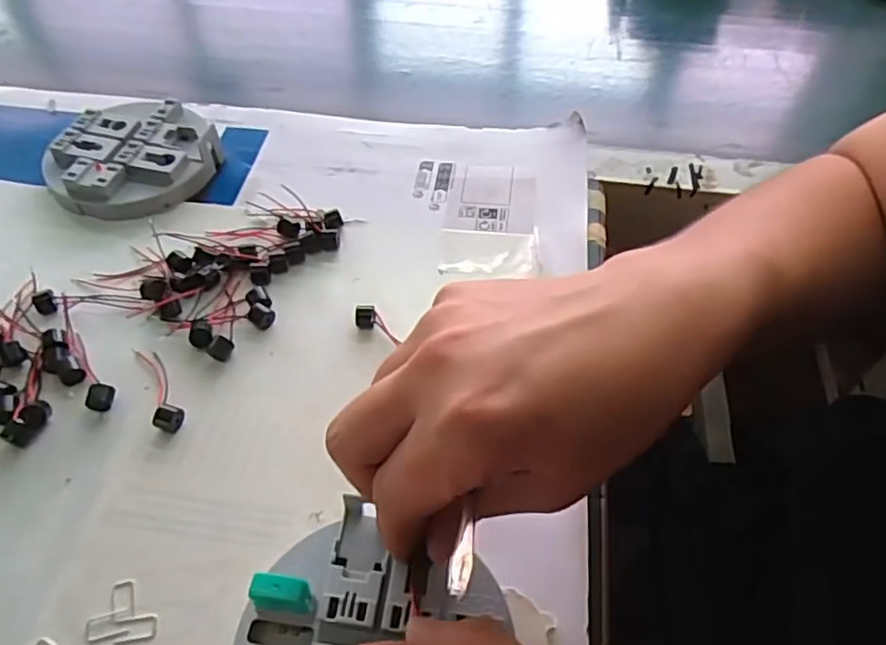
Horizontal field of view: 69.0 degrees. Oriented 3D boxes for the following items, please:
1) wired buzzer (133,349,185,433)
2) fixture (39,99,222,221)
[{"bbox_3d":[-0.143,0.031,0.318,0.014,0.008,0.056,-27,56,-20],"label":"wired buzzer"},{"bbox_3d":[-0.201,-0.108,0.416,0.100,0.024,0.092,0,52,0],"label":"fixture"}]

